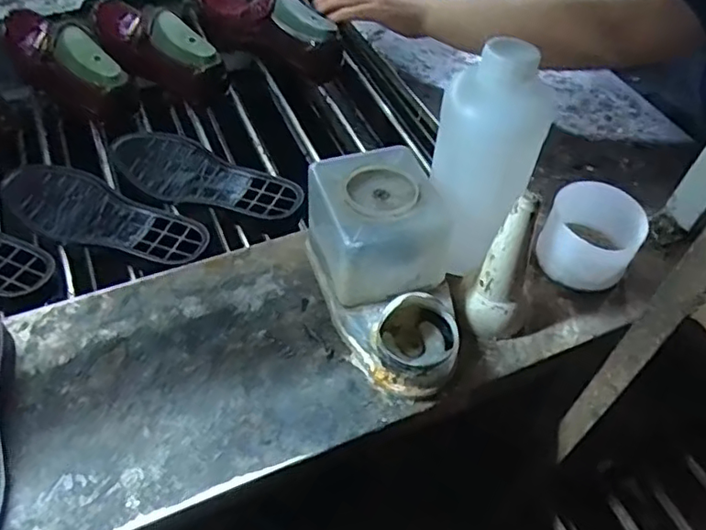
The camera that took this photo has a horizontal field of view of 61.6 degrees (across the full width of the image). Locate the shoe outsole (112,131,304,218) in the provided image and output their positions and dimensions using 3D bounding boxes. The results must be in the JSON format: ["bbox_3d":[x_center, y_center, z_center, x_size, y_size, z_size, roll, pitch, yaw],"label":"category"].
[{"bbox_3d":[-0.195,-0.108,0.727,0.280,0.021,0.092,23,63,22],"label":"shoe outsole"}]

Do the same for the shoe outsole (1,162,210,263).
[{"bbox_3d":[-0.284,-0.062,0.655,0.266,0.015,0.088,20,53,13],"label":"shoe outsole"}]

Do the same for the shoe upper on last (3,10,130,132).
[{"bbox_3d":[-0.402,-0.281,0.794,0.078,0.090,0.272,-36,61,-28],"label":"shoe upper on last"}]

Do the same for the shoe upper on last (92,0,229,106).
[{"bbox_3d":[-0.294,-0.326,0.870,0.261,0.096,0.073,35,57,23],"label":"shoe upper on last"}]

